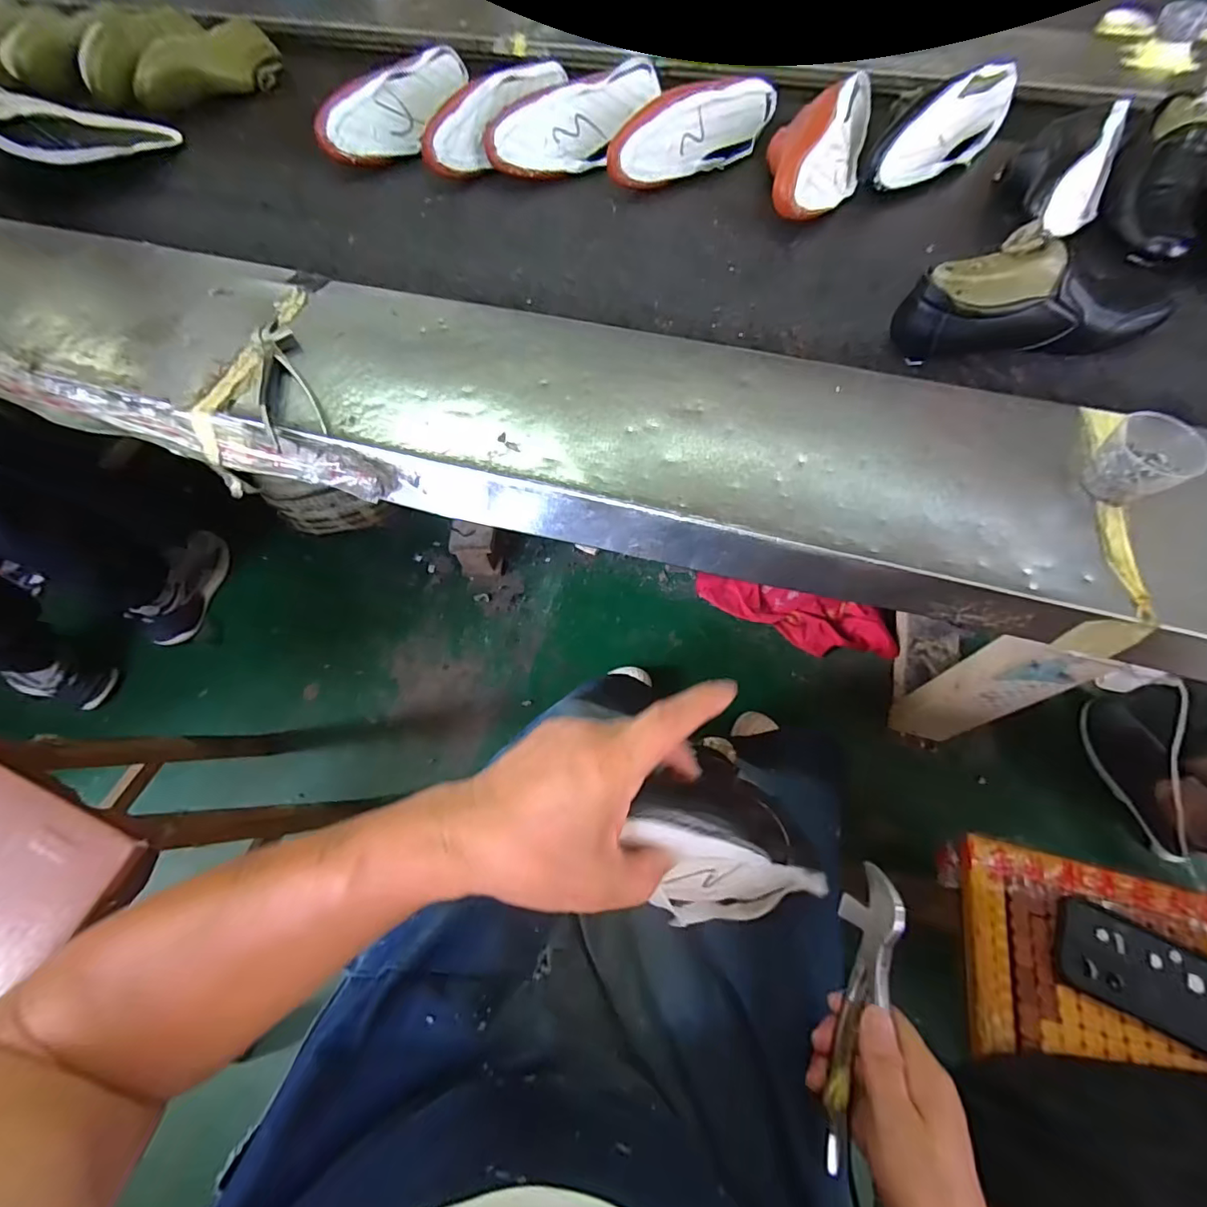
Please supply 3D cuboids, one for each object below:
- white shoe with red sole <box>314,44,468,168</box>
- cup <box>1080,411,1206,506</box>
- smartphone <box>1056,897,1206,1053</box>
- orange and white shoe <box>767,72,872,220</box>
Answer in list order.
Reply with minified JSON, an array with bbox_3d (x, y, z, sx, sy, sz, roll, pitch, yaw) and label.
[{"bbox_3d":[-0.305,-0.759,0.801,0.089,0.071,0.278,33,71,17],"label":"white shoe with red sole"},{"bbox_3d":[0.429,-0.113,0.425,0.050,0.051,0.060,-25,66,-8],"label":"cup"},{"bbox_3d":[0.513,0.347,0.485,0.169,0.012,0.077,24,68,14],"label":"smartphone"},{"bbox_3d":[0.285,-0.604,0.705,0.122,0.085,0.261,14,66,10],"label":"orange and white shoe"}]

